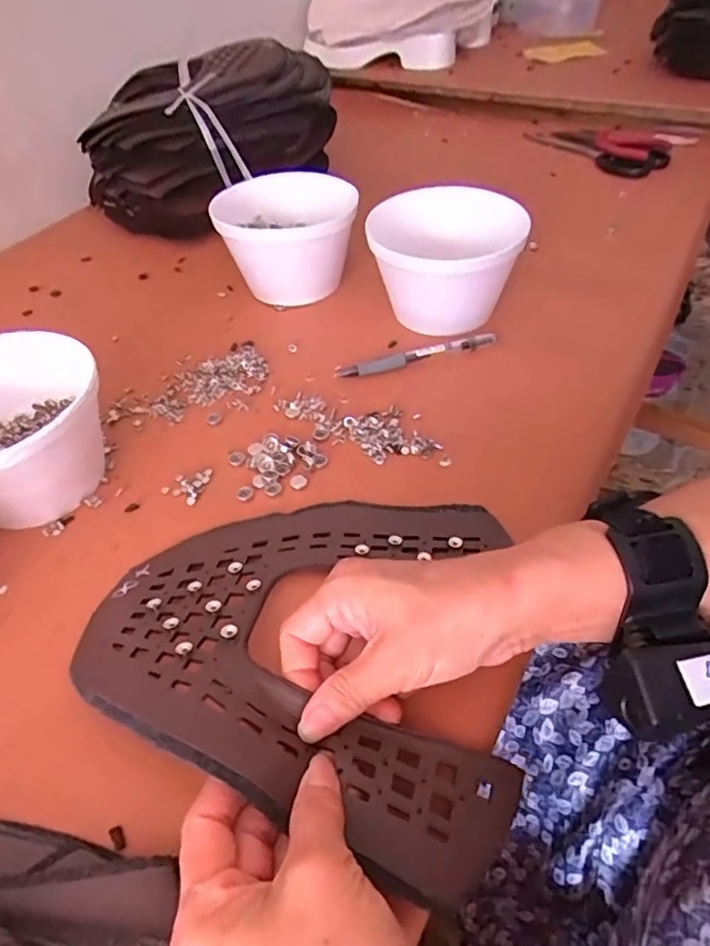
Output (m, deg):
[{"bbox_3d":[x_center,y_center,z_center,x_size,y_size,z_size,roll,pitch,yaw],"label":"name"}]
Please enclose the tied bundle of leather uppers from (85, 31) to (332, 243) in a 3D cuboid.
[{"bbox_3d":[-0.161,-0.365,0.659,0.256,0.147,0.170,4,47,9],"label":"tied bundle of leather uppers"}]

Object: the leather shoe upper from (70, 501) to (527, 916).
[{"bbox_3d":[-0.018,0.068,0.312,0.226,0.043,0.198,17,45,16],"label":"leather shoe upper"}]

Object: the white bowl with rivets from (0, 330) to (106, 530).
[{"bbox_3d":[-0.222,-0.024,0.393,0.112,0.077,0.121,26,54,27],"label":"white bowl with rivets"}]

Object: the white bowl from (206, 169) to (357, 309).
[{"bbox_3d":[-0.061,-0.209,0.549,0.128,0.083,0.118,0,47,5],"label":"white bowl"}]

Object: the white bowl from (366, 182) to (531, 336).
[{"bbox_3d":[0.070,-0.173,0.493,0.112,0.094,0.112,0,43,0],"label":"white bowl"}]

